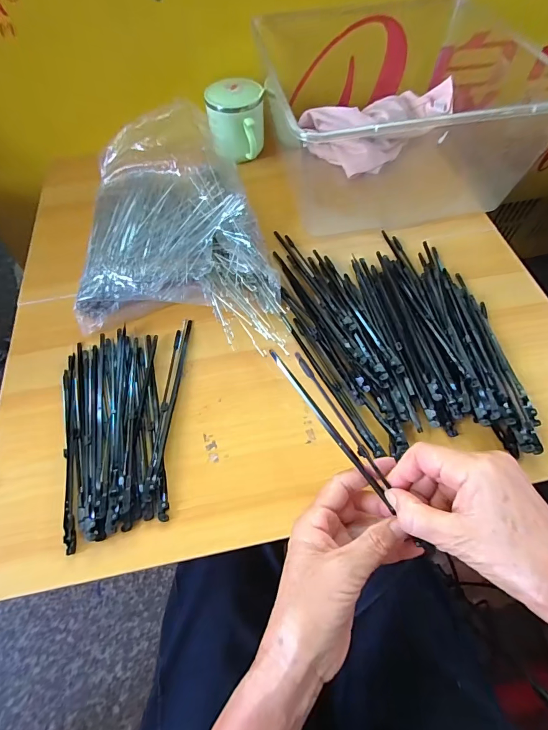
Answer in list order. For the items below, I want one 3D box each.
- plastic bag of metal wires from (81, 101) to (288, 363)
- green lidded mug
[{"bbox_3d":[-0.107,-0.160,0.413,0.221,0.070,0.293,-2,63,-1],"label":"plastic bag of metal wires"},{"bbox_3d":[-0.052,-0.336,0.502,0.077,0.078,0.067,-6,62,-3],"label":"green lidded mug"}]

